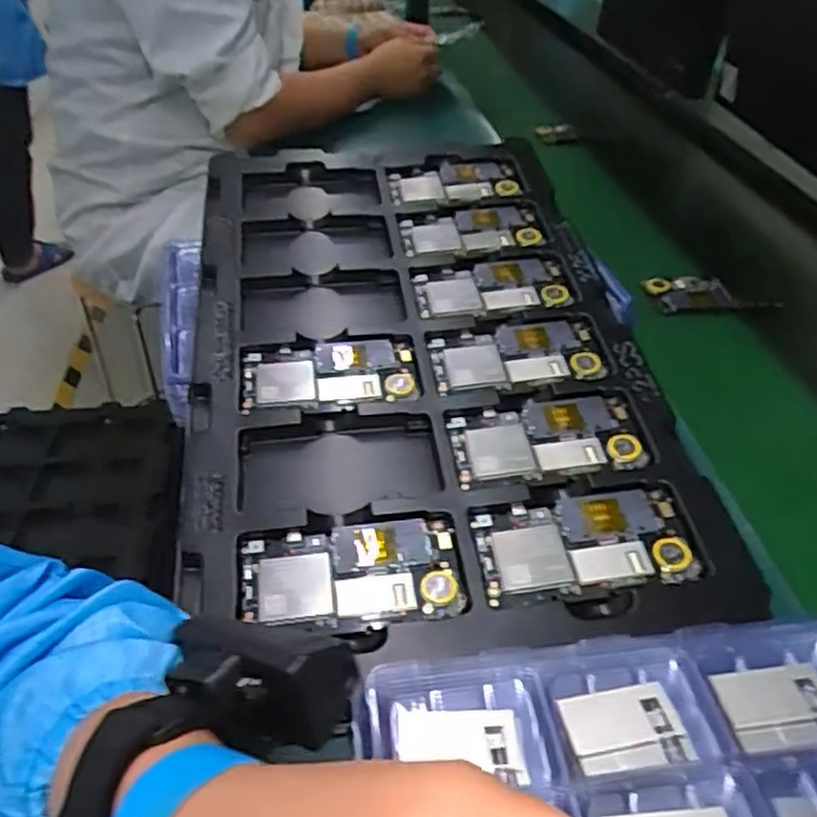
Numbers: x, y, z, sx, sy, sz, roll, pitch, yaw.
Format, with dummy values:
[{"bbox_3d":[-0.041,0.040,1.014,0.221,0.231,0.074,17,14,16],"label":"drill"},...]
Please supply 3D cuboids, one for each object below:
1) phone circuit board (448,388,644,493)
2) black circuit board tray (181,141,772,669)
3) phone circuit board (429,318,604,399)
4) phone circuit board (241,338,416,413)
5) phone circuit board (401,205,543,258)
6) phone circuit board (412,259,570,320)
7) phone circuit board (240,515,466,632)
[{"bbox_3d":[0.093,0.022,0.493,0.127,0.005,0.066,-8,53,-4],"label":"phone circuit board"},{"bbox_3d":[0.008,-0.046,0.554,0.329,0.025,0.515,-6,52,-4],"label":"black circuit board tray"},{"bbox_3d":[0.080,-0.040,0.549,0.123,0.005,0.064,-8,54,-3],"label":"phone circuit board"},{"bbox_3d":[-0.059,-0.025,0.534,0.123,0.006,0.064,-4,55,-2],"label":"phone circuit board"},{"bbox_3d":[0.056,-0.160,0.657,0.121,0.008,0.061,-8,58,-2],"label":"phone circuit board"},{"bbox_3d":[0.068,-0.100,0.603,0.122,0.005,0.063,-6,55,-1],"label":"phone circuit board"},{"bbox_3d":[-0.033,0.096,0.422,0.128,0.009,0.066,-3,39,-5],"label":"phone circuit board"}]

